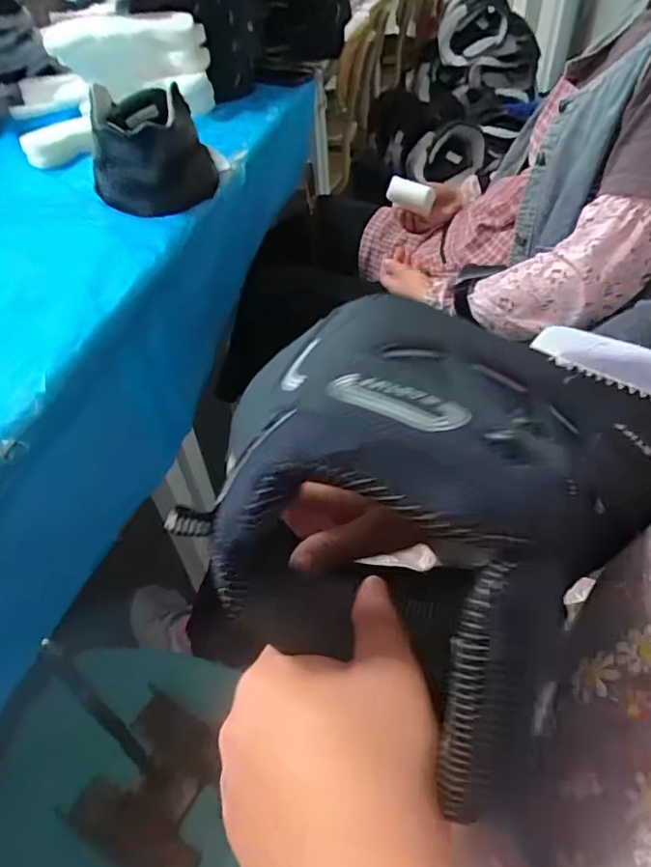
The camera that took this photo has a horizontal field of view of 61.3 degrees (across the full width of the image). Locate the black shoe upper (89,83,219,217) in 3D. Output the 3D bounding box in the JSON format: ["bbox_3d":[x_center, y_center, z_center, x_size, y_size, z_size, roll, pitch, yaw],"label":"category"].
[{"bbox_3d":[-0.234,-0.374,0.730,0.154,0.132,0.105,-13,44,-6],"label":"black shoe upper"}]

